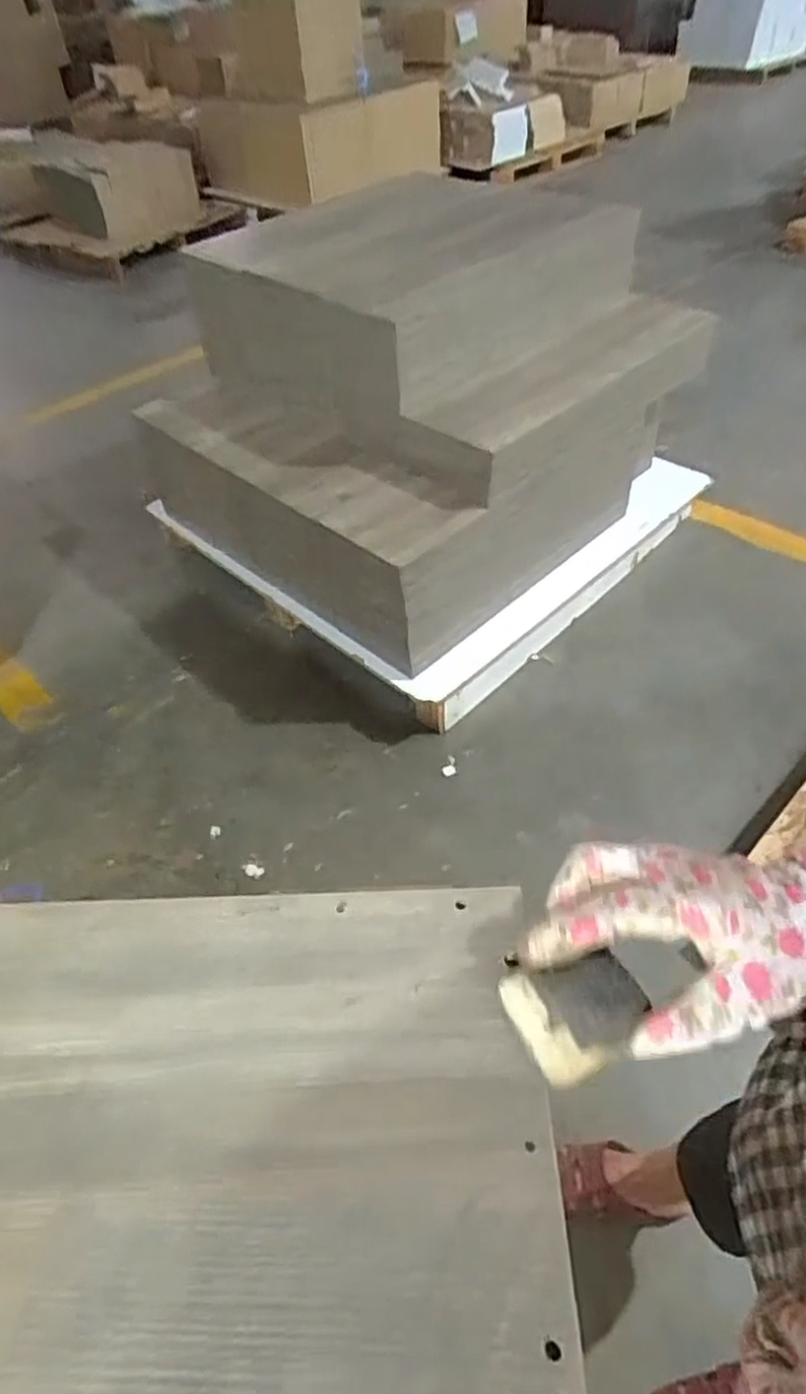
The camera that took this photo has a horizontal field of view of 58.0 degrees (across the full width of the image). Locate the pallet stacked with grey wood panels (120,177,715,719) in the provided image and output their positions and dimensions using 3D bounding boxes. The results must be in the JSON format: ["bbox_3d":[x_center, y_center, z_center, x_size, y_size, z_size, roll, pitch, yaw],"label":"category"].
[{"bbox_3d":[0.063,-0.647,1.765,0.967,0.750,1.008,34,58,30],"label":"pallet stacked with grey wood panels"}]

